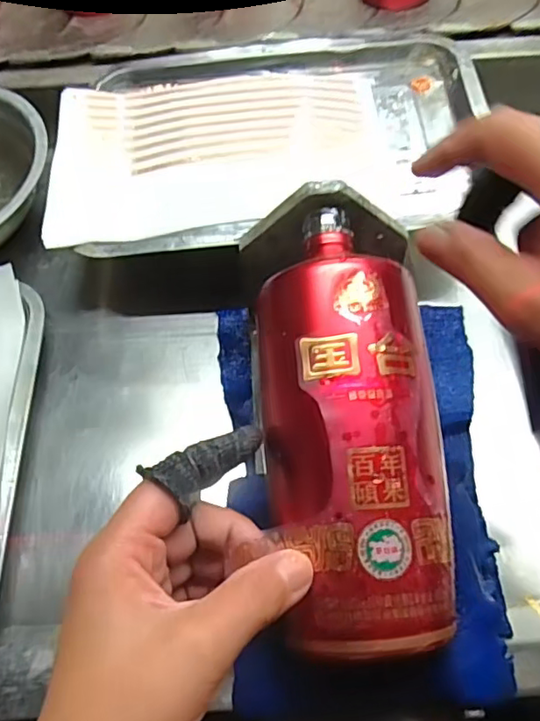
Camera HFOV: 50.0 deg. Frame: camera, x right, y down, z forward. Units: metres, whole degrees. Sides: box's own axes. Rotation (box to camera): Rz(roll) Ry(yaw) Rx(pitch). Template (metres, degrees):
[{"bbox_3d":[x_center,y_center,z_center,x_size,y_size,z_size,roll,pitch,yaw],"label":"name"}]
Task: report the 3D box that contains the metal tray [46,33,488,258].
[{"bbox_3d":[-0.002,-0.167,0.445,0.312,0.045,0.222,-7,63,0],"label":"metal tray"}]

